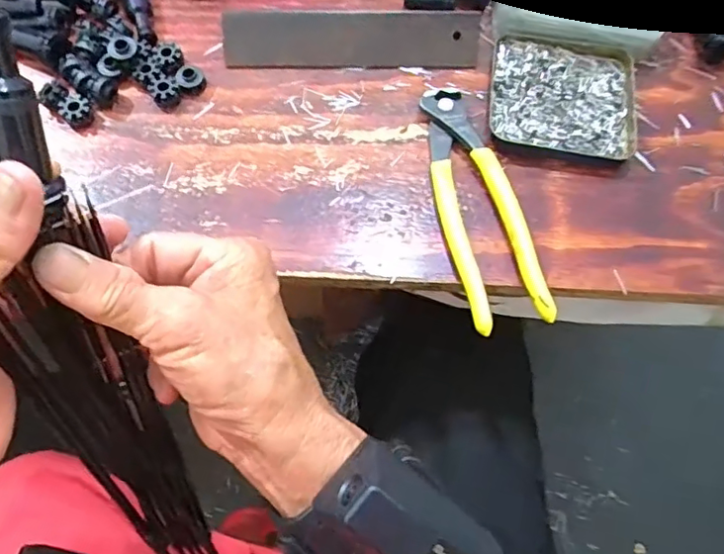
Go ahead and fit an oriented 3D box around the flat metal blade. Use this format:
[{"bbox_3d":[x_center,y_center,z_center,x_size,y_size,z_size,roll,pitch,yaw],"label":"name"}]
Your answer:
[{"bbox_3d":[-0.006,-0.166,0.398,0.175,0.037,0.005,-1,25,-3],"label":"flat metal blade"}]

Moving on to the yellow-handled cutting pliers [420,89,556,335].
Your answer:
[{"bbox_3d":[0.068,-0.047,0.352,0.046,0.017,0.164,-11,69,-8],"label":"yellow-handled cutting pliers"}]

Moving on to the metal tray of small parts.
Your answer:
[{"bbox_3d":[0.136,-0.122,0.388,0.095,0.011,0.088,8,68,0],"label":"metal tray of small parts"}]

